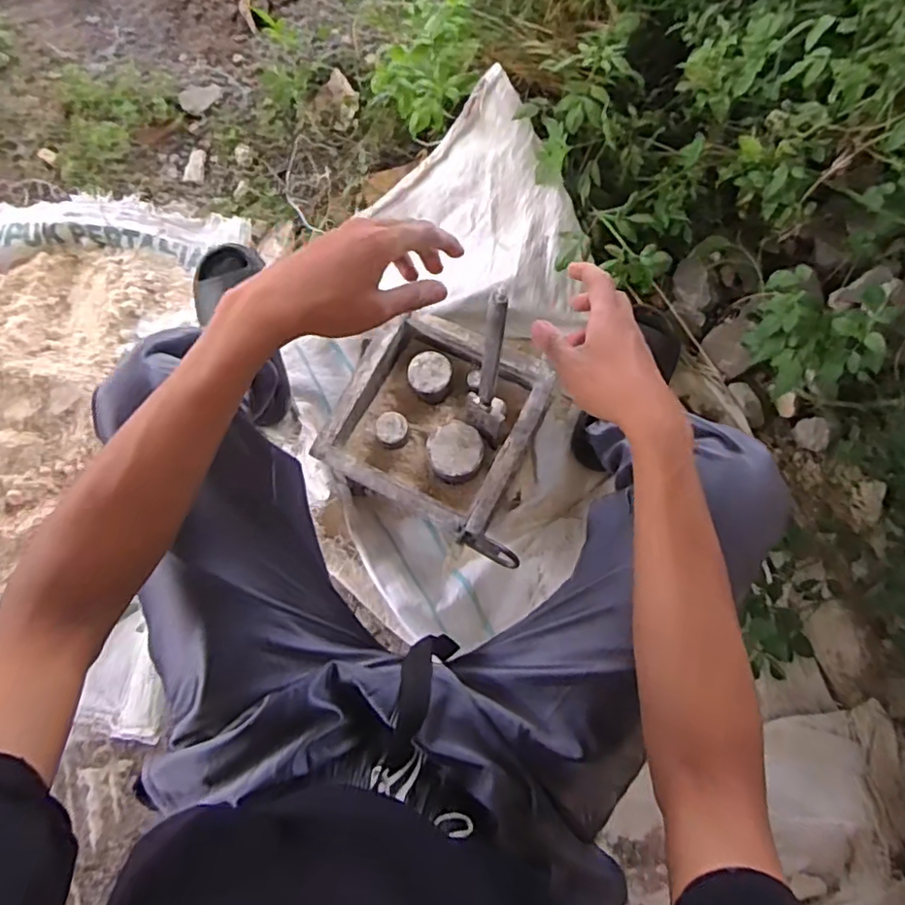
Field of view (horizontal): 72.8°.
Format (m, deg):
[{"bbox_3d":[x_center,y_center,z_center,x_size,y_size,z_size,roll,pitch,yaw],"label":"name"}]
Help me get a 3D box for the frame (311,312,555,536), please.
[{"bbox_3d":[-0.019,-0.045,0.822,0.254,0.078,0.249,25,75,7],"label":"frame"}]

